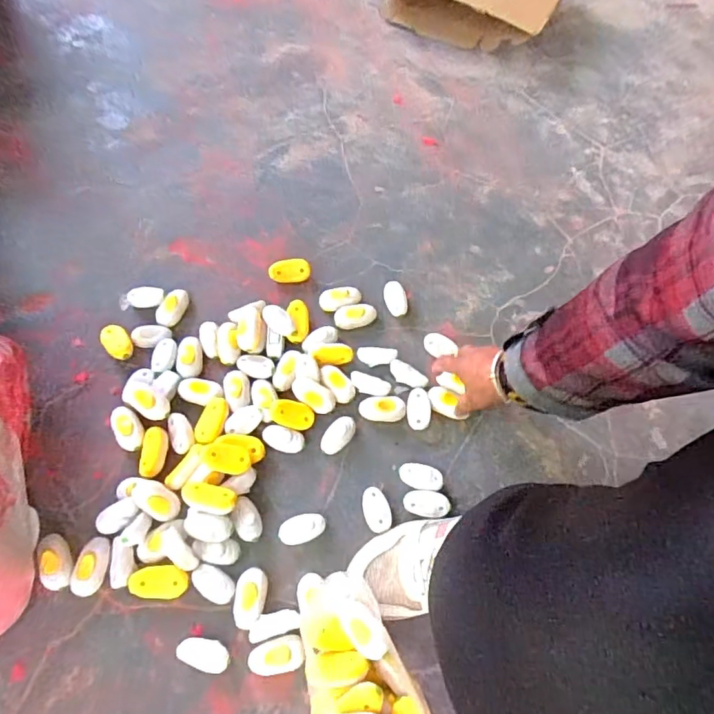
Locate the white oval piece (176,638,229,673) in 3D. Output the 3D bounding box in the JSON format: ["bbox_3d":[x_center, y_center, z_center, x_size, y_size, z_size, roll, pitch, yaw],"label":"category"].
[{"bbox_3d":[-0.161,0.313,0.541,0.053,0.016,0.028,9,62,4],"label":"white oval piece"}]

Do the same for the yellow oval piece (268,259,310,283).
[{"bbox_3d":[-0.100,-0.125,0.763,0.059,0.033,0.026,-3,62,-3],"label":"yellow oval piece"}]

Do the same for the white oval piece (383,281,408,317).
[{"bbox_3d":[0.056,-0.084,0.746,0.031,0.022,0.050,-17,64,-10],"label":"white oval piece"}]

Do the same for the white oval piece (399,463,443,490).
[{"bbox_3d":[0.078,0.149,0.634,0.053,0.018,0.028,14,63,6],"label":"white oval piece"}]

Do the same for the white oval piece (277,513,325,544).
[{"bbox_3d":[-0.064,0.202,0.604,0.054,0.016,0.031,-16,64,-9],"label":"white oval piece"}]

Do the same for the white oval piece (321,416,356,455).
[{"bbox_3d":[-0.025,0.100,0.653,0.029,0.024,0.052,38,68,17],"label":"white oval piece"}]

